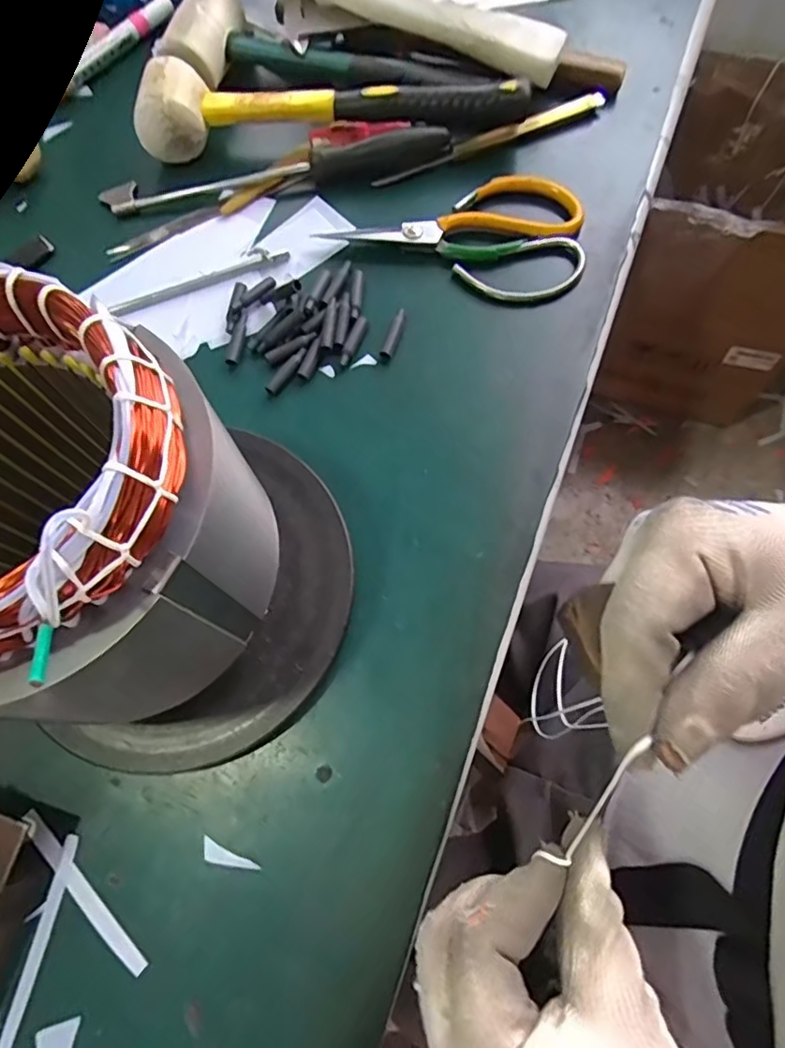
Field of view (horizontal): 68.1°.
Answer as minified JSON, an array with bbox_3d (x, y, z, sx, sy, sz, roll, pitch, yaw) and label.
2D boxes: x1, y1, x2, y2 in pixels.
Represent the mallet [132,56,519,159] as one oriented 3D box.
[{"bbox_3d":[-0.047,-0.311,0.432,0.281,0.043,0.061,-2,71,1],"label":"mallet"}]

